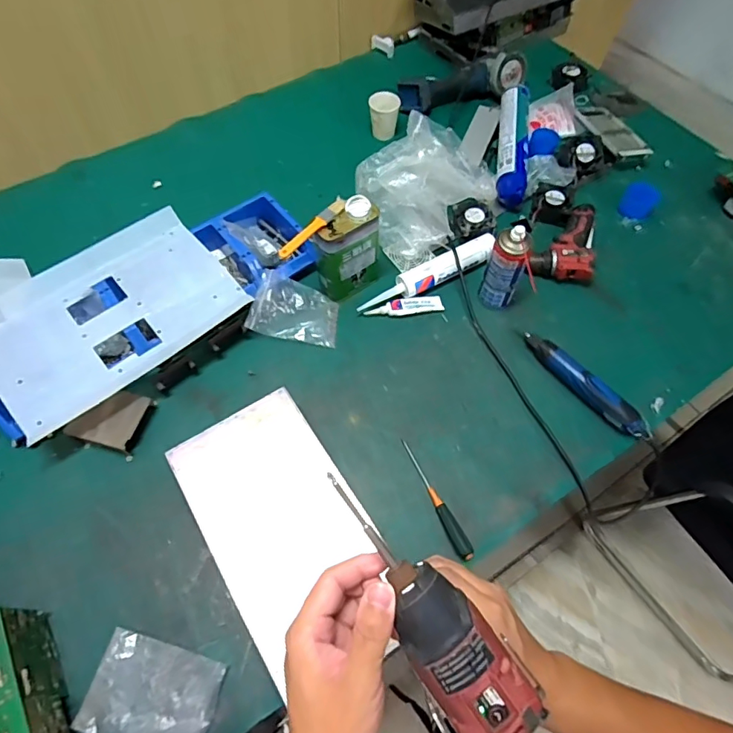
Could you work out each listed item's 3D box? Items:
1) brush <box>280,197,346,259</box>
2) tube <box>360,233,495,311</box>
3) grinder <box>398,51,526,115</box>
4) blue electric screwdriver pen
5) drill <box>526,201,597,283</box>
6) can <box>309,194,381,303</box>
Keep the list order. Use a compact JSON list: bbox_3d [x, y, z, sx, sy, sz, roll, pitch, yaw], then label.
[{"bbox_3d":[-0.091,-0.231,0.825,0.023,0.018,0.150,37,68,18],"label":"brush"},{"bbox_3d":[0.124,-0.180,0.970,0.305,0.041,0.056,-29,66,-15],"label":"tube"},{"bbox_3d":[0.233,-0.694,1.219,0.327,0.096,0.105,-18,64,-10],"label":"grinder"},{"bbox_3d":[0.378,0.029,0.861,0.038,0.038,0.261,-38,68,-18],"label":"blue electric screwdriver pen"},{"bbox_3d":[0.402,-0.258,1.012,0.132,0.053,0.178,10,62,5],"label":"drill"},{"bbox_3d":[-0.031,-0.215,0.904,0.123,0.165,0.059,-30,66,-16],"label":"can"}]

